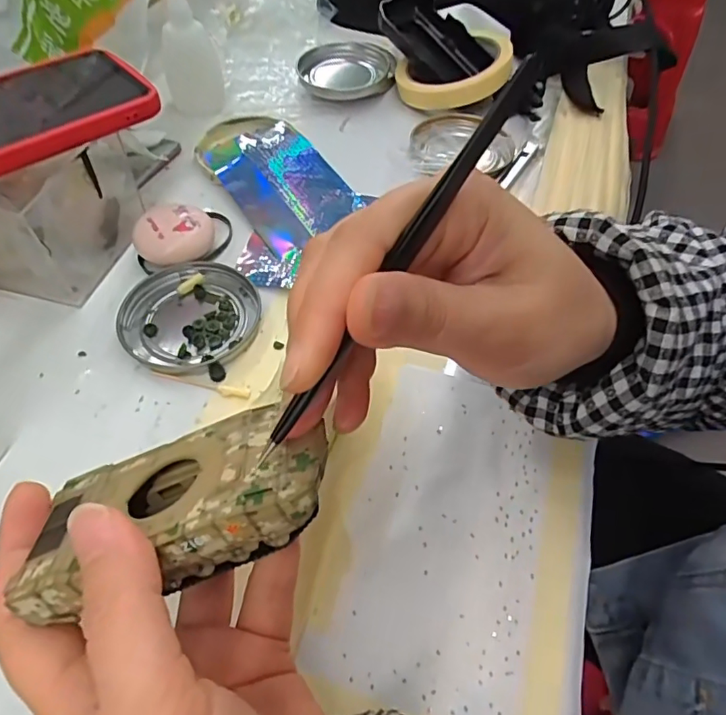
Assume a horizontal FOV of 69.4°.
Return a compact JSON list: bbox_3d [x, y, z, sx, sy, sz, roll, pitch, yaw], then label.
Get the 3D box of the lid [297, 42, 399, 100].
[{"bbox_3d":[-0.015,-0.257,0.468,0.084,0.017,0.087,1,55,-2],"label":"lid"}]

